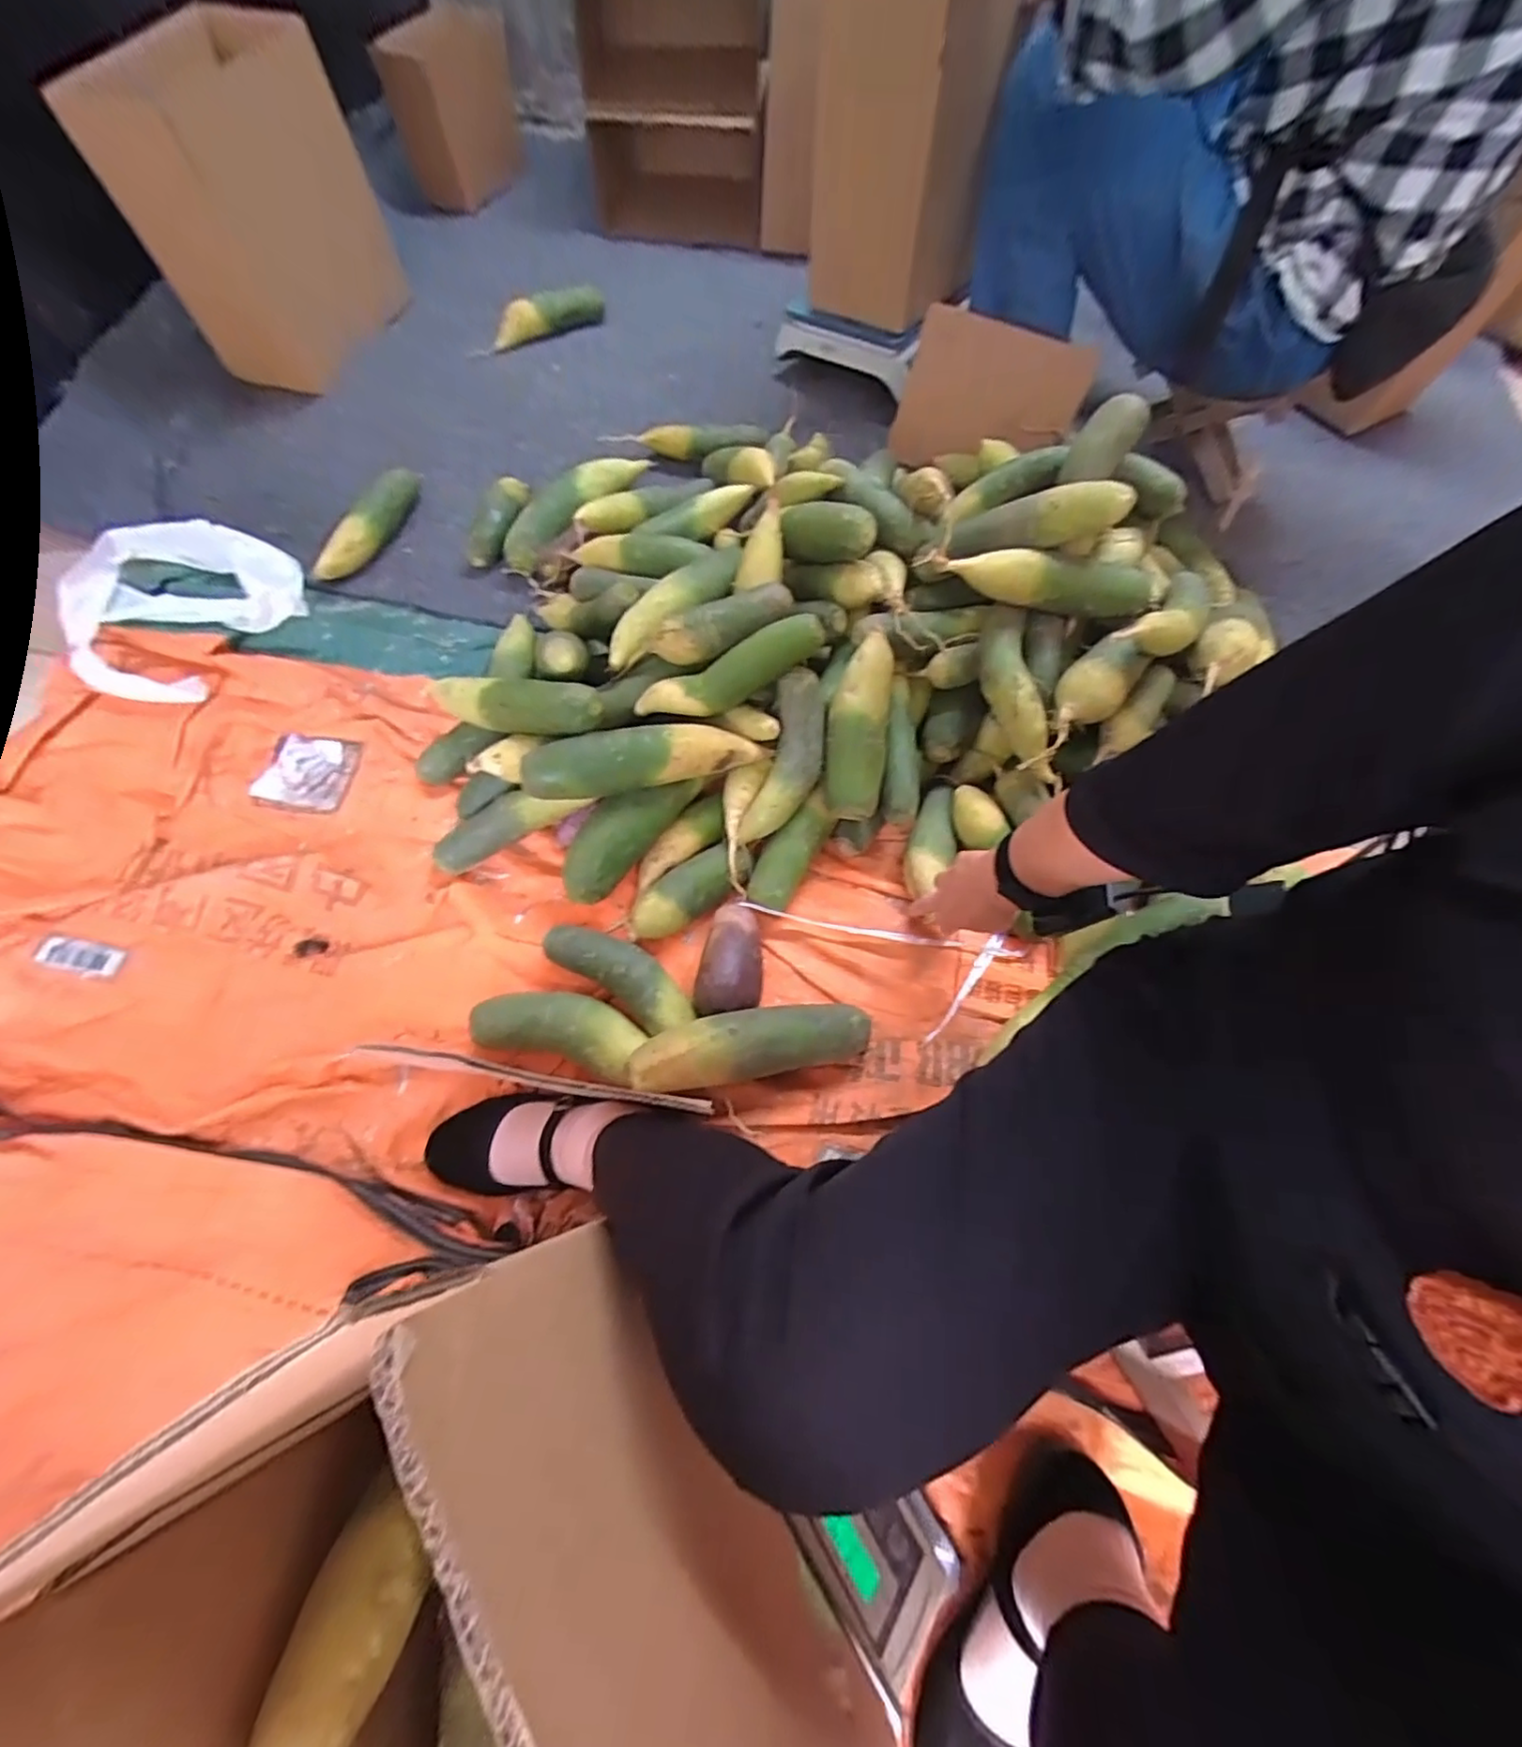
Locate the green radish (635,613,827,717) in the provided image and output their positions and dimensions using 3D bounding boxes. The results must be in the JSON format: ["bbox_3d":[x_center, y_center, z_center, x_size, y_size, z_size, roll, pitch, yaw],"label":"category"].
[{"bbox_3d":[-0.033,-0.215,0.692,0.218,0.050,0.047,-22,62,11],"label":"green radish"}]

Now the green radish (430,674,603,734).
[{"bbox_3d":[-0.286,-0.193,0.723,0.270,0.049,0.050,12,60,31],"label":"green radish"}]

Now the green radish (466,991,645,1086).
[{"bbox_3d":[-0.197,0.157,0.647,0.162,0.056,0.067,14,65,6],"label":"green radish"}]

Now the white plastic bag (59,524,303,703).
[{"bbox_3d":[-0.820,-0.385,0.898,0.331,0.087,0.292,40,68,18],"label":"white plastic bag"}]

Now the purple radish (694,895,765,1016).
[{"bbox_3d":[-0.029,0.089,0.686,0.066,0.057,0.140,6,62,2],"label":"purple radish"}]

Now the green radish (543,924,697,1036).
[{"bbox_3d":[-0.143,0.107,0.673,0.169,0.055,0.062,31,68,13],"label":"green radish"}]

